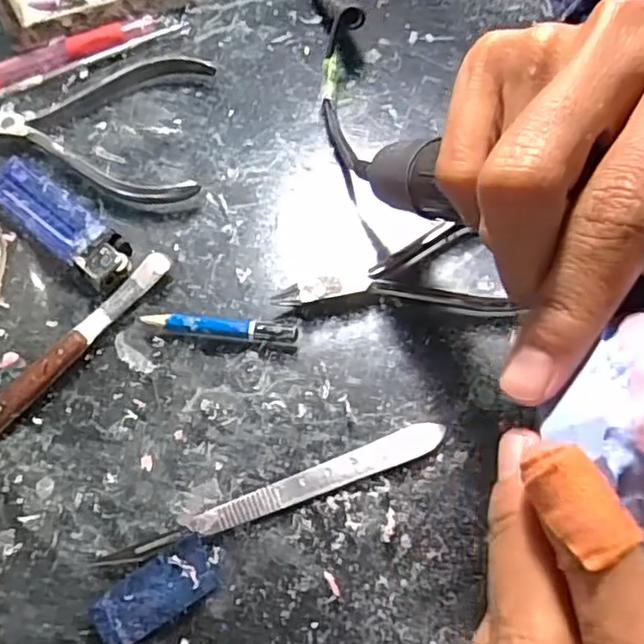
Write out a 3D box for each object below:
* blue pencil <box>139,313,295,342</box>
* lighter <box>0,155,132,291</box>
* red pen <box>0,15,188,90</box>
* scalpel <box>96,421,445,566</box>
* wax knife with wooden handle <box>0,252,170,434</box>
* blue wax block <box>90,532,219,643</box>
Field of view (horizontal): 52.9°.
[{"bbox_3d":[-0.043,0.003,0.273,0.065,0.009,0.009,5,68,4],"label":"blue pencil"},{"bbox_3d":[-0.119,-0.045,0.294,0.081,0.013,0.024,36,73,15],"label":"lighter"},{"bbox_3d":[-0.145,-0.133,0.331,0.151,0.011,0.019,-24,69,-8],"label":"red pen"},{"bbox_3d":[-0.016,0.067,0.248,0.134,0.004,0.013,-21,68,-7],"label":"scalpel"},{"bbox_3d":[-0.125,0.033,0.263,0.012,0.009,0.170,39,74,16],"label":"wax knife with wooden handle"},{"bbox_3d":[-0.061,0.099,0.236,0.044,0.006,0.022,-31,70,-11],"label":"blue wax block"}]

